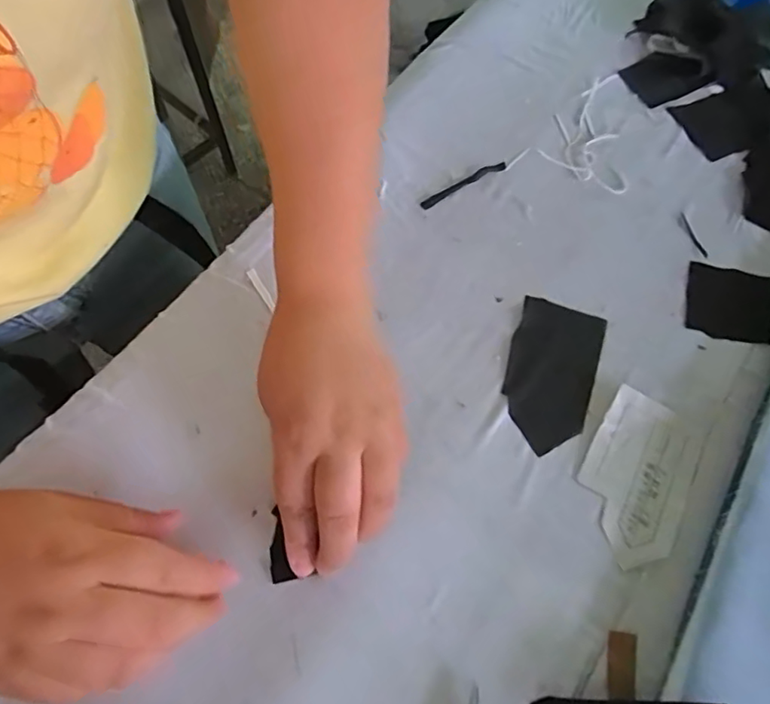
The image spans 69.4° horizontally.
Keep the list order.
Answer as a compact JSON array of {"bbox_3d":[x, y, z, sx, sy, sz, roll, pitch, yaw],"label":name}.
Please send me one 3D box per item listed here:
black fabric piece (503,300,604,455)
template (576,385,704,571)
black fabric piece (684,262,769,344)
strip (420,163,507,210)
[{"bbox_3d":[0.104,0.013,0.350,0.053,0.004,0.098,18,65,8],"label":"black fabric piece"},{"bbox_3d":[0.146,0.071,0.321,0.057,0.009,0.094,27,66,11],"label":"template"},{"bbox_3d":[0.231,-0.033,0.371,0.056,0.004,0.057,17,65,7],"label":"black fabric piece"},{"bbox_3d":[0.057,-0.124,0.407,0.072,0.005,0.010,-29,68,-14],"label":"strip"}]

